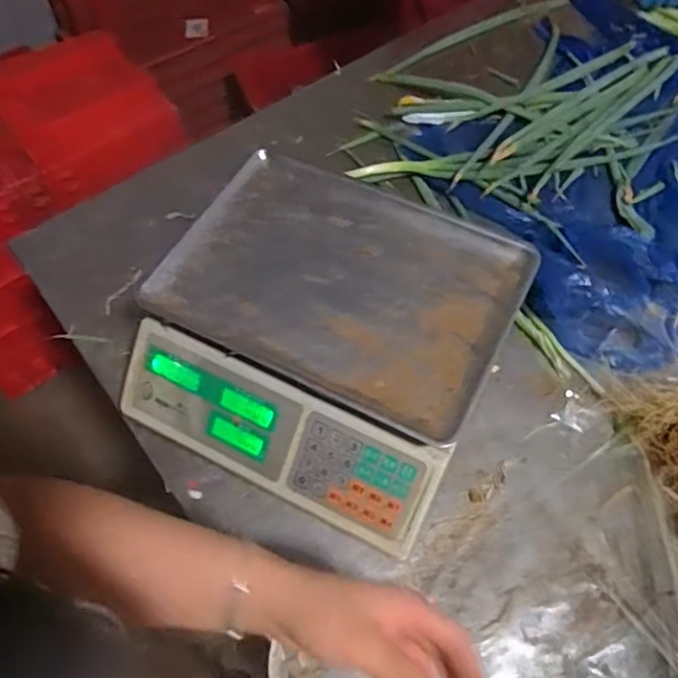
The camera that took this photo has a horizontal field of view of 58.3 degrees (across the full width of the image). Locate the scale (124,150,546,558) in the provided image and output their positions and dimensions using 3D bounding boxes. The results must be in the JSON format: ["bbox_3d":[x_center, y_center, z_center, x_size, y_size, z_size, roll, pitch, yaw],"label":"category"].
[{"bbox_3d":[-0.014,-0.001,0.626,0.326,0.121,0.308,24,64,14],"label":"scale"}]

